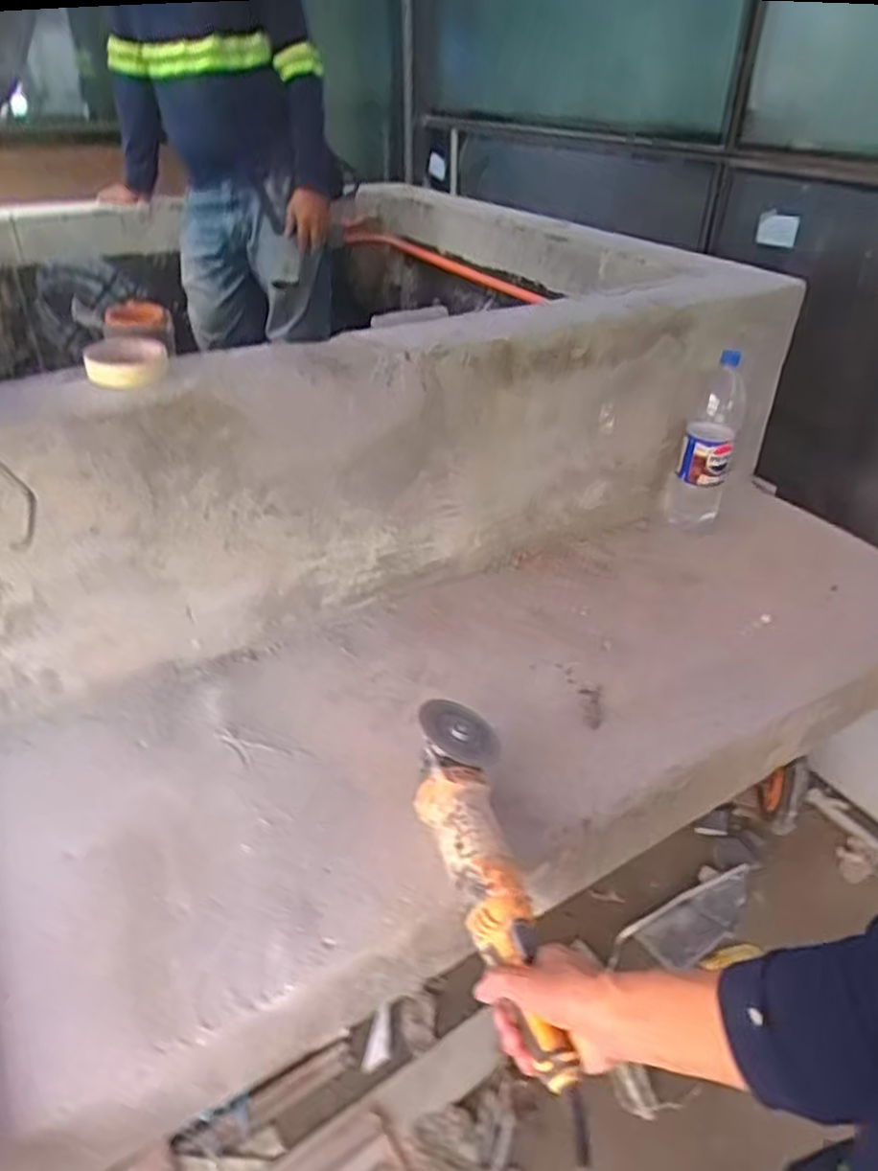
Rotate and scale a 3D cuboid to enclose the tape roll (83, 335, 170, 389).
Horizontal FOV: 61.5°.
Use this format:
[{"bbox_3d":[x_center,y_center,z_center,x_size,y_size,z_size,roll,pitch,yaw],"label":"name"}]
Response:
[{"bbox_3d":[-0.361,-0.262,0.858,0.075,0.035,0.073,1,36,-1],"label":"tape roll"}]

